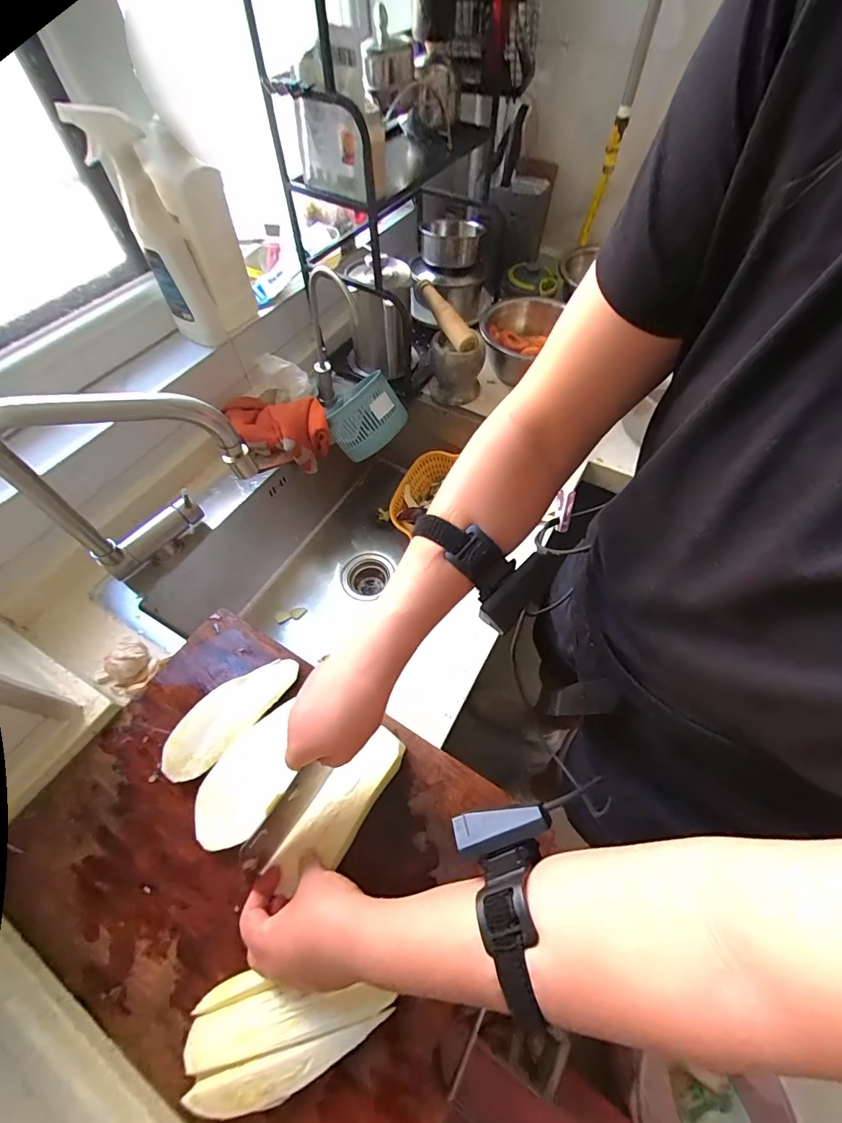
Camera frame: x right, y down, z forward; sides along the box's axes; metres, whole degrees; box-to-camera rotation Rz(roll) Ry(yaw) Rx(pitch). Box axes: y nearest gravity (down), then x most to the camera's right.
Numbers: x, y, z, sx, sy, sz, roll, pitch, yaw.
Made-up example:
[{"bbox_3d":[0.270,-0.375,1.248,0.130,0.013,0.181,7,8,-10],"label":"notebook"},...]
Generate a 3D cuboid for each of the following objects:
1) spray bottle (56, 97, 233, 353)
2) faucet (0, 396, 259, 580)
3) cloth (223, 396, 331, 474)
[{"bbox_3d":[-0.345,-0.417,0.566,0.072,0.266,0.067,-23,61,-13],"label":"spray bottle"},{"bbox_3d":[-0.314,-0.081,0.508,0.213,0.325,0.068,-16,78,-20],"label":"faucet"},{"bbox_3d":[-0.245,-0.229,0.760,0.145,0.112,0.116,-32,63,-18],"label":"cloth"}]

